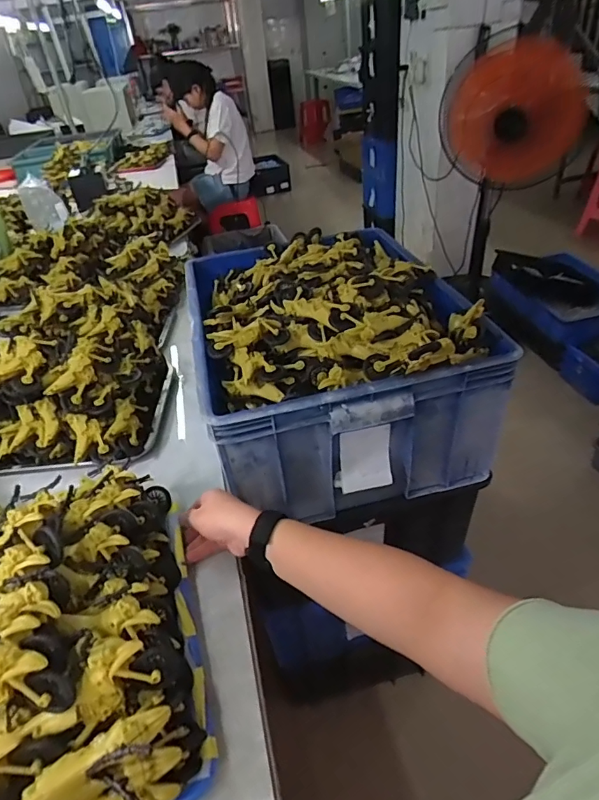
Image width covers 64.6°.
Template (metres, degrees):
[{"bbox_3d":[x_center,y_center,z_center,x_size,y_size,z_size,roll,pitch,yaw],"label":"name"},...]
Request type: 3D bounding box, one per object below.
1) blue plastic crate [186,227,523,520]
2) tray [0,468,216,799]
[{"bbox_3d":[0.041,-0.088,0.822,0.410,0.262,0.527,-12,38,-7],"label":"blue plastic crate"},{"bbox_3d":[-0.228,0.201,0.428,0.233,0.138,0.316,-16,38,-11],"label":"tray"}]

